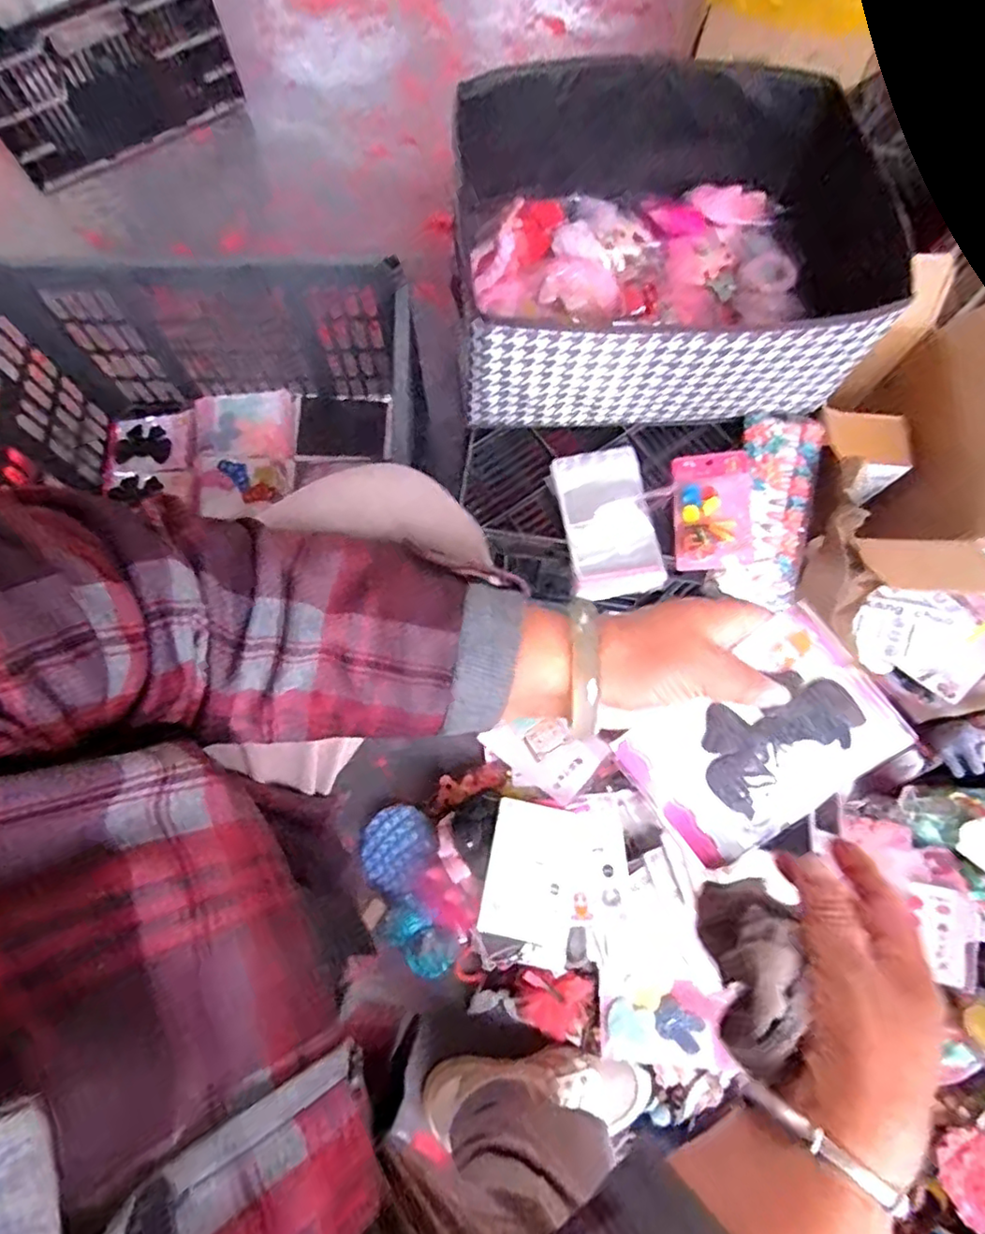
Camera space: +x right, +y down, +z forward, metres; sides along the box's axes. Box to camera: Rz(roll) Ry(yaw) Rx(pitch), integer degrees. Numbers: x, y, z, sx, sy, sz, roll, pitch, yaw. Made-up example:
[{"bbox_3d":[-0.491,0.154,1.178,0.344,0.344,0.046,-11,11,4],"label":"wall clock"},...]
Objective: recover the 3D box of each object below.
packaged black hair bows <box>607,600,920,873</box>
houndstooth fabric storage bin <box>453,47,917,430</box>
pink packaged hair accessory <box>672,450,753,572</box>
[{"bbox_3d":[0.143,0.068,0.328,0.129,0.005,0.089,-40,84,8],"label":"packaged black hair bows"},{"bbox_3d":[0.160,-0.389,0.652,0.381,0.164,0.339,-4,73,-2],"label":"houndstooth fabric storage bin"},{"bbox_3d":[0.241,-0.119,0.663,0.081,0.015,0.145,0,68,12],"label":"pink packaged hair accessory"}]

